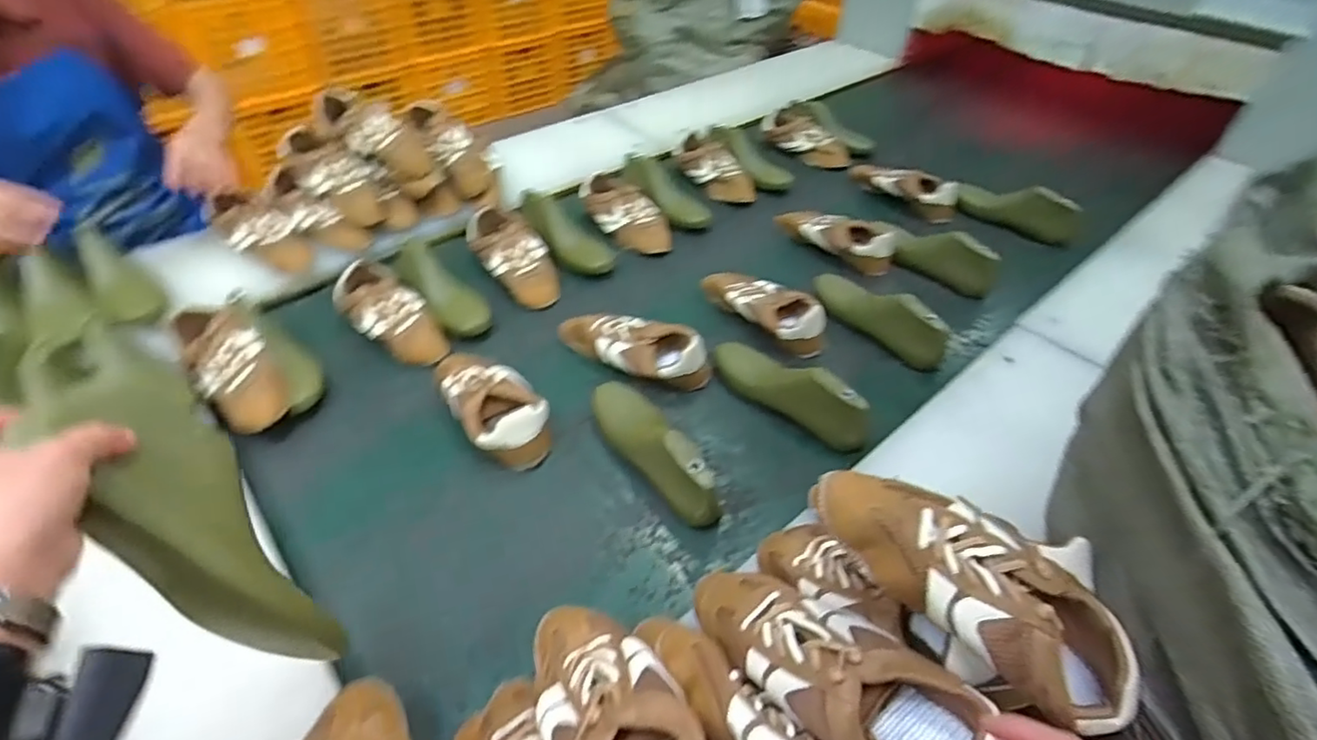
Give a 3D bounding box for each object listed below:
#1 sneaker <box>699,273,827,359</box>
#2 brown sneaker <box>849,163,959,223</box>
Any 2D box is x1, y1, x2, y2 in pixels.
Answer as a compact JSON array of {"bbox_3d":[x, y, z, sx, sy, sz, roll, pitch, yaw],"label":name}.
[{"bbox_3d":[0.180,-0.106,1.019,0.223,0.072,0.091,36,55,29],"label":"sneaker"},{"bbox_3d":[0.529,-0.401,1.346,0.248,0.078,0.097,28,51,24],"label":"brown sneaker"}]

